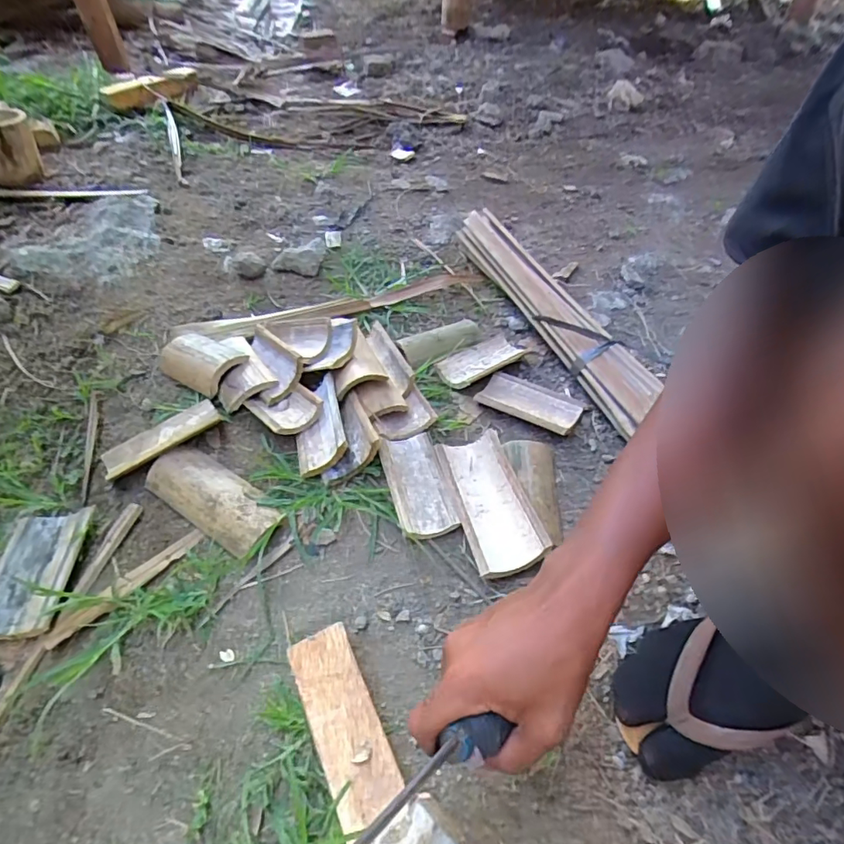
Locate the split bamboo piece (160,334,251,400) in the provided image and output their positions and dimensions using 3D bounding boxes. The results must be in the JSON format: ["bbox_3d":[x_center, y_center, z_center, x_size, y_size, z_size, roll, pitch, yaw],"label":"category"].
[{"bbox_3d":[-0.300,-0.086,0.674,0.130,0.041,0.073,28,56,19],"label":"split bamboo piece"}]

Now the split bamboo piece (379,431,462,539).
[{"bbox_3d":[-0.005,0.069,0.565,0.065,0.030,0.128,-12,53,-11],"label":"split bamboo piece"}]

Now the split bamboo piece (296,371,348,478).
[{"bbox_3d":[-0.123,-0.001,0.592,0.057,0.041,0.128,-12,53,-10],"label":"split bamboo piece"}]

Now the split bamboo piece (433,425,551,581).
[{"bbox_3d":[0.073,0.086,0.556,0.076,0.039,0.170,-11,53,-10],"label":"split bamboo piece"}]

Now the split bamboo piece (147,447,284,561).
[{"bbox_3d":[-0.228,0.082,0.553,0.162,0.022,0.066,29,57,20],"label":"split bamboo piece"}]

